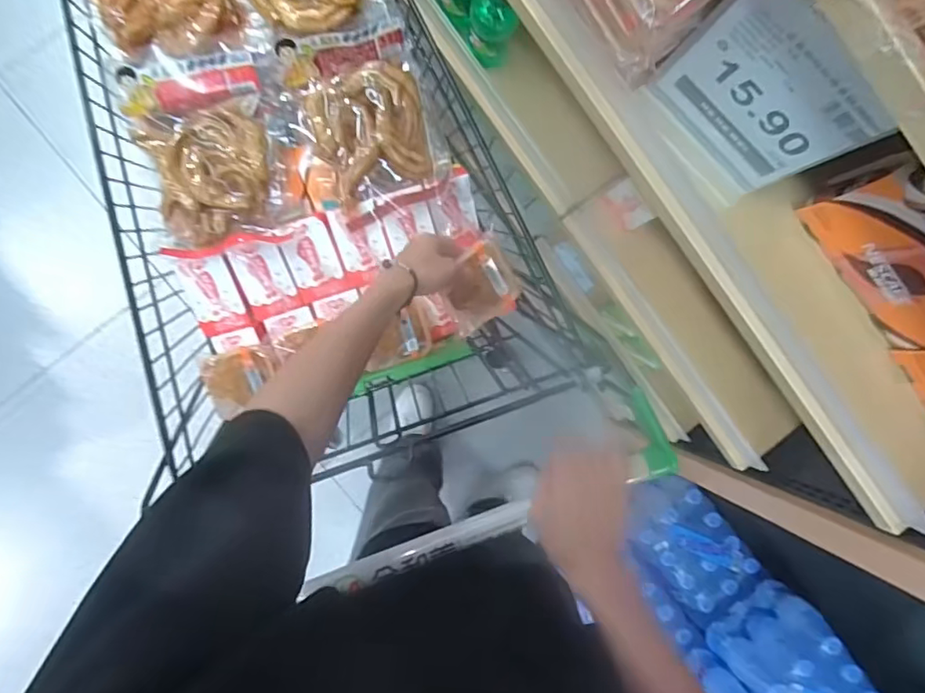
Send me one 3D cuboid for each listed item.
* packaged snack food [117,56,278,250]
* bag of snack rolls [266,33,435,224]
[{"bbox_3d":[-0.315,-0.235,0.695,0.154,0.050,0.203,-8,92,-5],"label":"packaged snack food"},{"bbox_3d":[-0.147,-0.277,0.730,0.199,0.079,0.196,-6,92,-5],"label":"bag of snack rolls"}]

